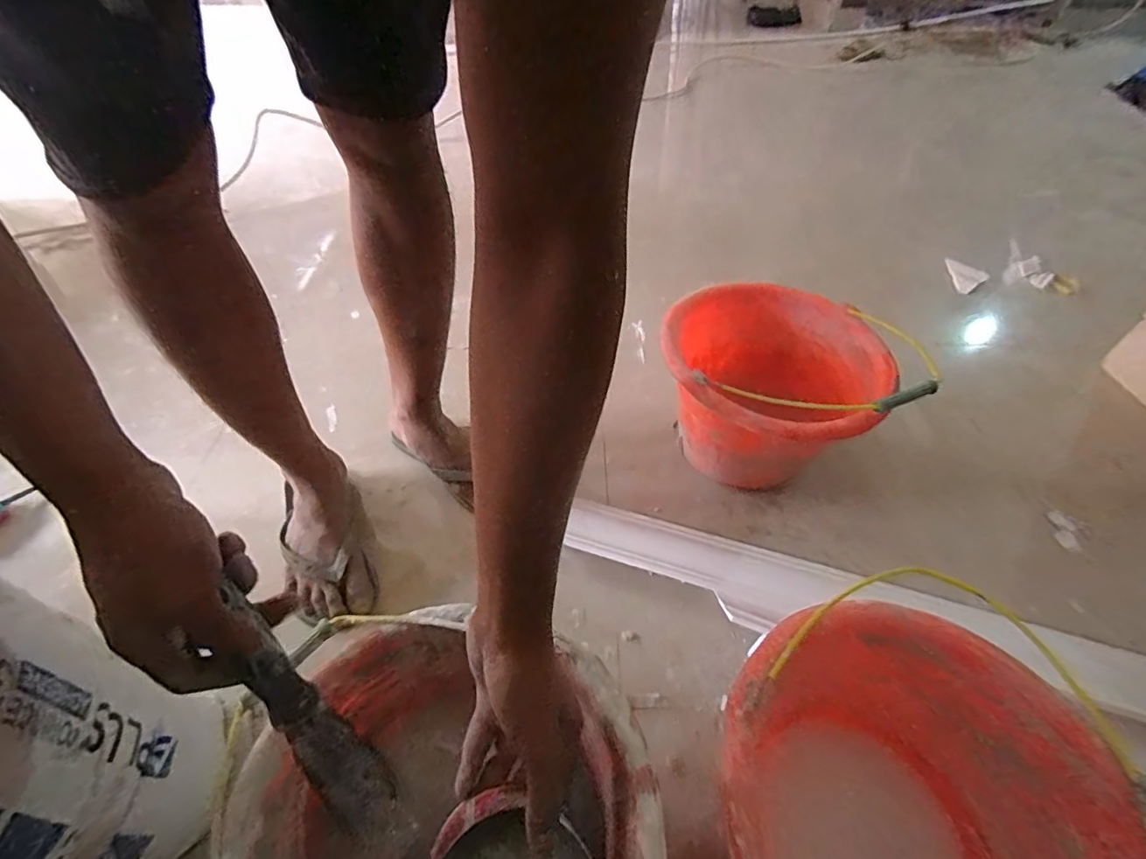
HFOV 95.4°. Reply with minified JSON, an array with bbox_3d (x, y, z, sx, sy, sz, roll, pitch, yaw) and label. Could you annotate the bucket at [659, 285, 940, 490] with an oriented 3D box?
[{"bbox_3d":[0.266,-0.060,0.716,0.262,0.212,0.287,0,49,0],"label":"bucket"}]

